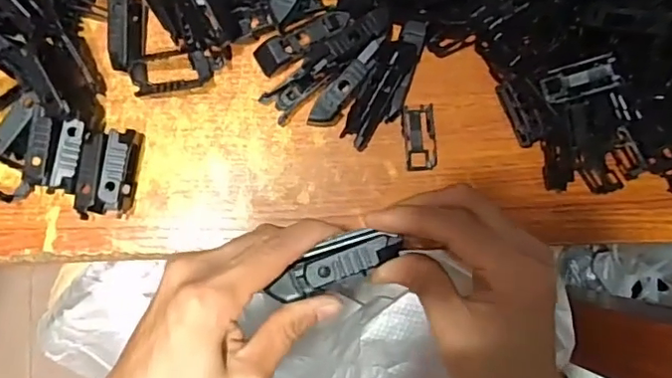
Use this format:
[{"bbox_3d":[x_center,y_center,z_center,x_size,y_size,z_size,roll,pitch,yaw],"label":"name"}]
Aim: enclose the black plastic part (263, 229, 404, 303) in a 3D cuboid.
[{"bbox_3d":[-0.002,0.035,0.260,0.062,0.005,0.018,-24,89,3],"label":"black plastic part"}]

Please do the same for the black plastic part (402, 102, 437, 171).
[{"bbox_3d":[0.053,-0.032,0.352,0.020,0.004,0.041,-3,87,-5],"label":"black plastic part"}]

